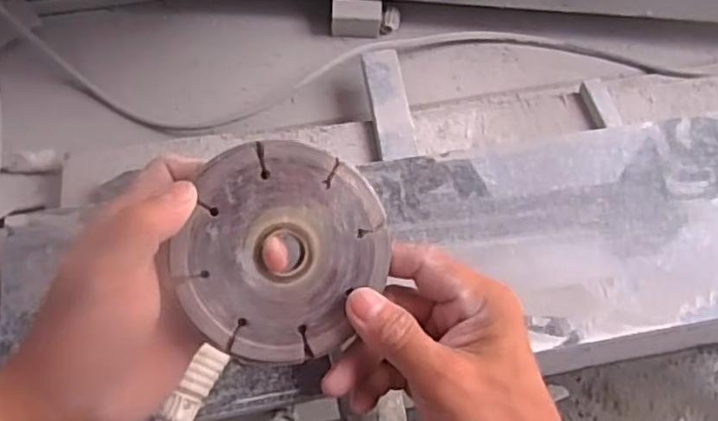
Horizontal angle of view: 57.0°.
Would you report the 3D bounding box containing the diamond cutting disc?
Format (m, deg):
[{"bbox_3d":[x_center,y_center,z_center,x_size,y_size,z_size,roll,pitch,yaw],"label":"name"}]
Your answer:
[{"bbox_3d":[-0.034,0.021,0.314,0.093,0.004,0.100,-1,93,-14],"label":"diamond cutting disc"}]

